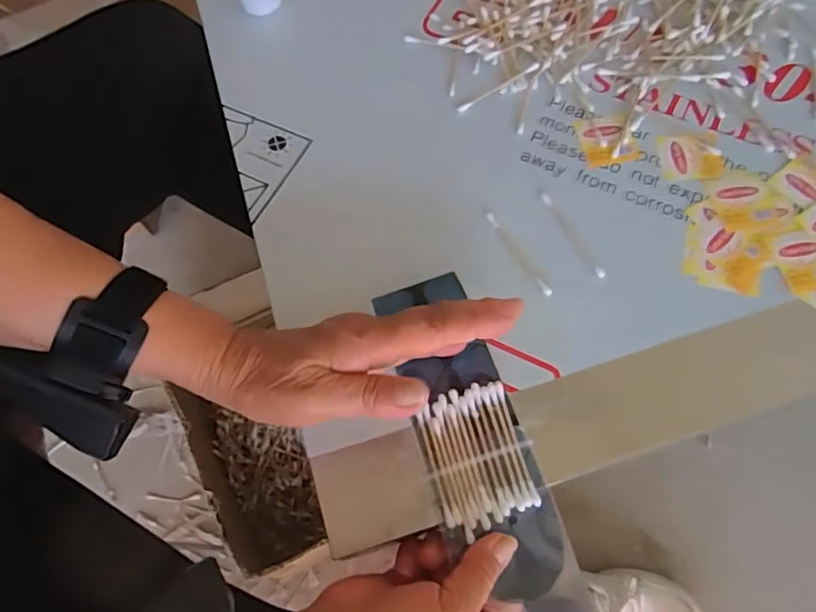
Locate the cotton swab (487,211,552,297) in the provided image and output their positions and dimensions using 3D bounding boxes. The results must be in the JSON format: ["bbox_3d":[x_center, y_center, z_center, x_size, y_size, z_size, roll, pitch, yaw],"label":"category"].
[{"bbox_3d":[0.076,-0.036,0.384,0.008,0.007,0.072,-29,71,-10],"label":"cotton swab"}]

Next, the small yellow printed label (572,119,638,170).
[{"bbox_3d":[0.146,-0.122,0.418,0.038,0.004,0.042,-9,66,-2],"label":"small yellow printed label"}]

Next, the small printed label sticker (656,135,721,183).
[{"bbox_3d":[0.204,-0.109,0.409,0.041,0.004,0.042,2,66,3],"label":"small printed label sticker"}]

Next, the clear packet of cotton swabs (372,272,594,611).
[{"bbox_3d":[0.037,0.078,0.334,0.061,0.009,0.211,-19,66,-7],"label":"clear packet of cotton swabs"}]

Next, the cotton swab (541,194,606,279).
[{"bbox_3d":[0.113,-0.050,0.386,0.007,0.004,0.074,-25,70,-9],"label":"cotton swab"}]

